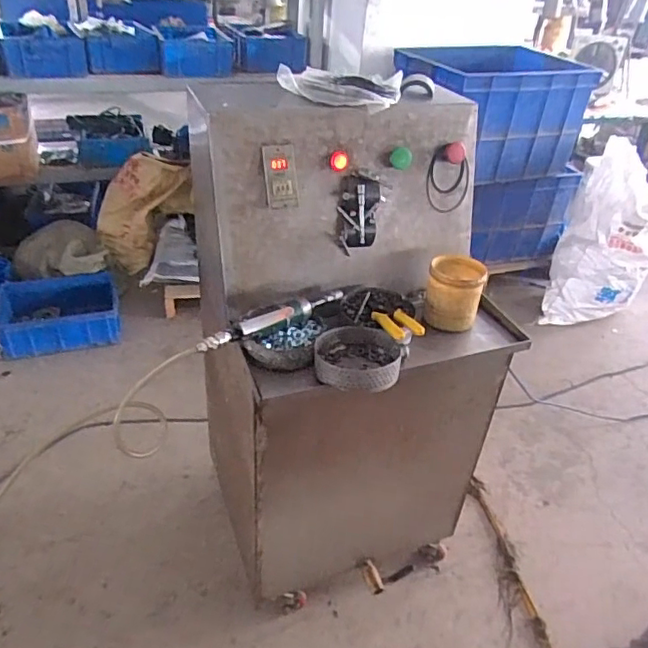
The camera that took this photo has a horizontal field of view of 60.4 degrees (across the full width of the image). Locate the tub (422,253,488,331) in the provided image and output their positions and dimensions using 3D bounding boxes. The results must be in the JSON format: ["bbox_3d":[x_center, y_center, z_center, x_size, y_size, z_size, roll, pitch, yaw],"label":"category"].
[{"bbox_3d":[0.240,-0.056,1.033,0.095,0.112,0.104,3,35,-2],"label":"tub"}]

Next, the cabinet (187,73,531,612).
[{"bbox_3d":[0.057,0.079,1.133,0.525,0.943,0.432,-13,39,-24],"label":"cabinet"}]

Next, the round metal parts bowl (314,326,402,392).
[{"bbox_3d":[0.056,0.055,0.892,0.145,0.045,0.137,4,35,-1],"label":"round metal parts bowl"}]

